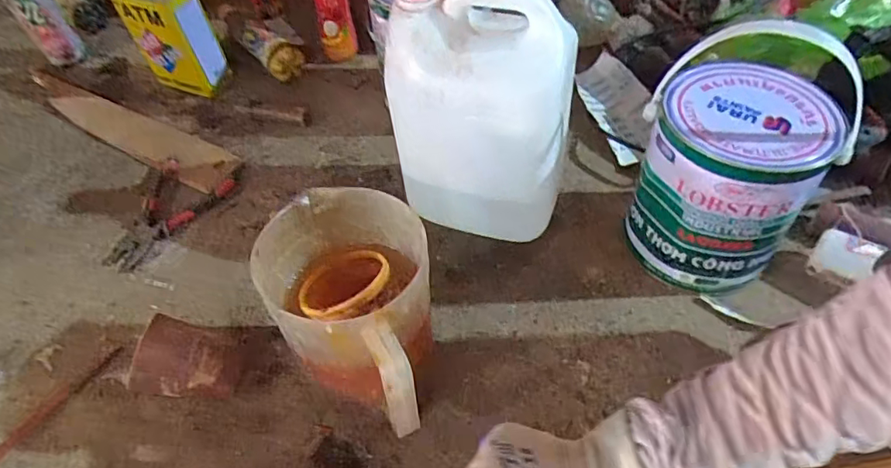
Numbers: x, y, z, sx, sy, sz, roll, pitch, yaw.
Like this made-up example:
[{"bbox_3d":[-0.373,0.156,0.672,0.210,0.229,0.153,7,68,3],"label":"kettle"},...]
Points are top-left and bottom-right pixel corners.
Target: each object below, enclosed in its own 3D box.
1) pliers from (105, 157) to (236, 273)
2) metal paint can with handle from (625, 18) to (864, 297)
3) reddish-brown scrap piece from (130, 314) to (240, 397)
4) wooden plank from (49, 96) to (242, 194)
[{"bbox_3d":[-0.387,-0.031,0.750,0.113,0.017,0.180,22,56,20],"label":"pliers"},{"bbox_3d":[0.285,-0.074,0.575,0.159,0.258,0.156,-2,51,2],"label":"metal paint can with handle"},{"bbox_3d":[-0.264,0.133,0.584,0.102,0.054,0.075,19,79,-19],"label":"reddish-brown scrap piece"},{"bbox_3d":[-0.468,-0.157,0.859,0.382,0.011,0.076,26,57,22],"label":"wooden plank"}]

